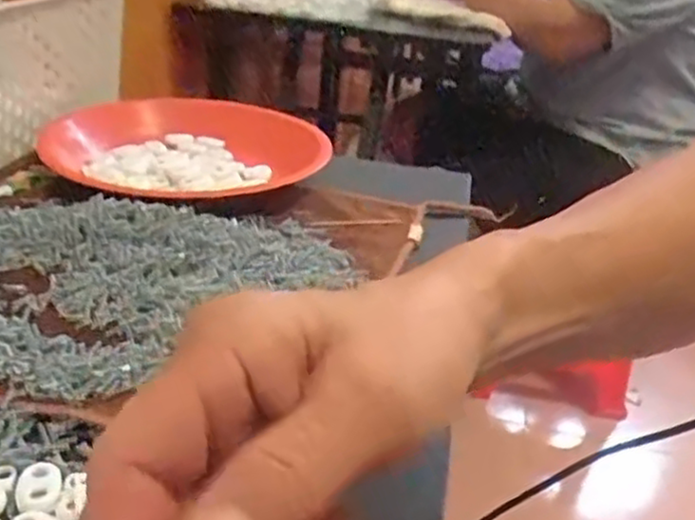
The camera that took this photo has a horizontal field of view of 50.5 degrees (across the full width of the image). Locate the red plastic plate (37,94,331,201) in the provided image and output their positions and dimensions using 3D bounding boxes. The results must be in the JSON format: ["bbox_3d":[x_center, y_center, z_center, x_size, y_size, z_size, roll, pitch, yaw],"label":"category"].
[{"bbox_3d":[-0.106,-0.090,0.548,0.207,0.021,0.207,4,27,-2],"label":"red plastic plate"}]

